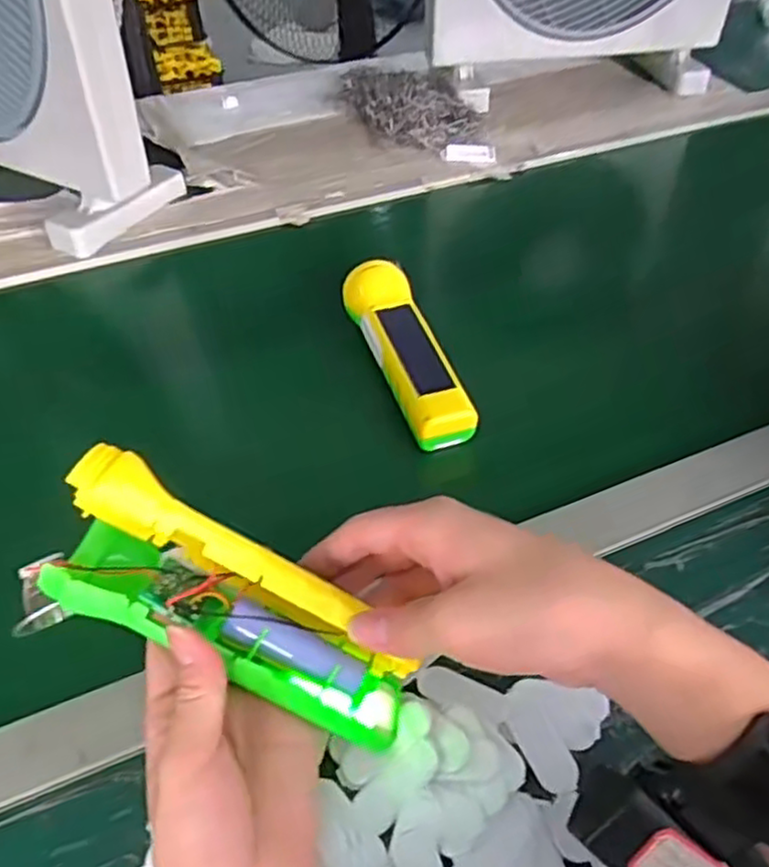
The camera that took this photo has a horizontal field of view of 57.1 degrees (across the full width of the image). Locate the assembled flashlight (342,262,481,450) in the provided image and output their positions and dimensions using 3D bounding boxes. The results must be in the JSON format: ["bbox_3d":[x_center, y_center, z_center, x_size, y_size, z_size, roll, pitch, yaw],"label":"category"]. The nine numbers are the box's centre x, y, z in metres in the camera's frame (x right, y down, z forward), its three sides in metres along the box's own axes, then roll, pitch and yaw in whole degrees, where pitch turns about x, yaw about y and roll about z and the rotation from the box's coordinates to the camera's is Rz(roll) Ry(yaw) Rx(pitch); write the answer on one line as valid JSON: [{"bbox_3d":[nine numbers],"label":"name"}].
[{"bbox_3d":[0.016,-0.063,0.514,0.045,0.040,0.160,-17,50,-14],"label":"assembled flashlight"}]

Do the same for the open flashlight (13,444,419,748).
[{"bbox_3d":[-0.067,0.084,0.306,0.167,0.068,0.060,32,51,-6],"label":"open flashlight"}]

